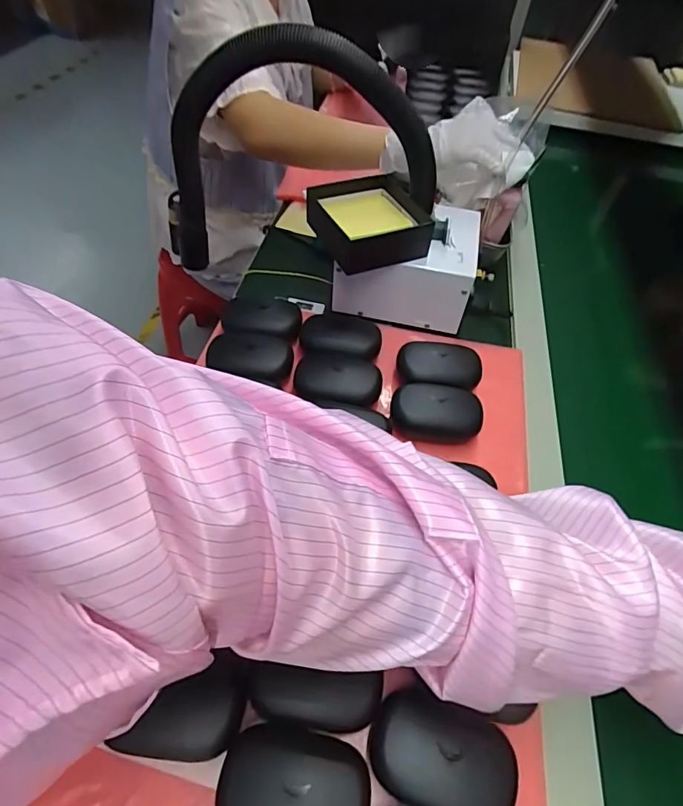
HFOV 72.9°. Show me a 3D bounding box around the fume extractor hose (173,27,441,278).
[{"bbox_3d":[-0.049,-0.246,0.504,0.311,0.262,0.124,26,55,13],"label":"fume extractor hose"}]

